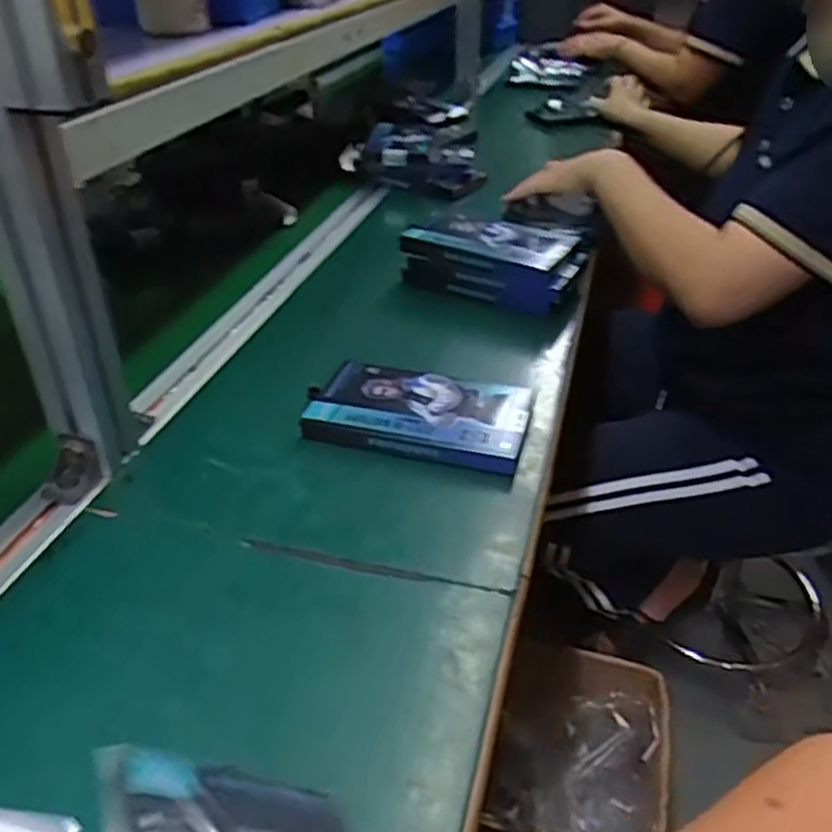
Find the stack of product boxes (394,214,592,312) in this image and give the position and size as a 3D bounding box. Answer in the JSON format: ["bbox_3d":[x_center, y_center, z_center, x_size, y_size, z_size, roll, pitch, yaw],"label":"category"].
[{"bbox_3d":[0.078,-0.166,0.799,0.175,0.051,0.106,12,36,19],"label":"stack of product boxes"}]

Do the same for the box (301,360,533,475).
[{"bbox_3d":[0.001,-0.003,0.598,0.168,0.020,0.096,8,35,13],"label":"box"}]

